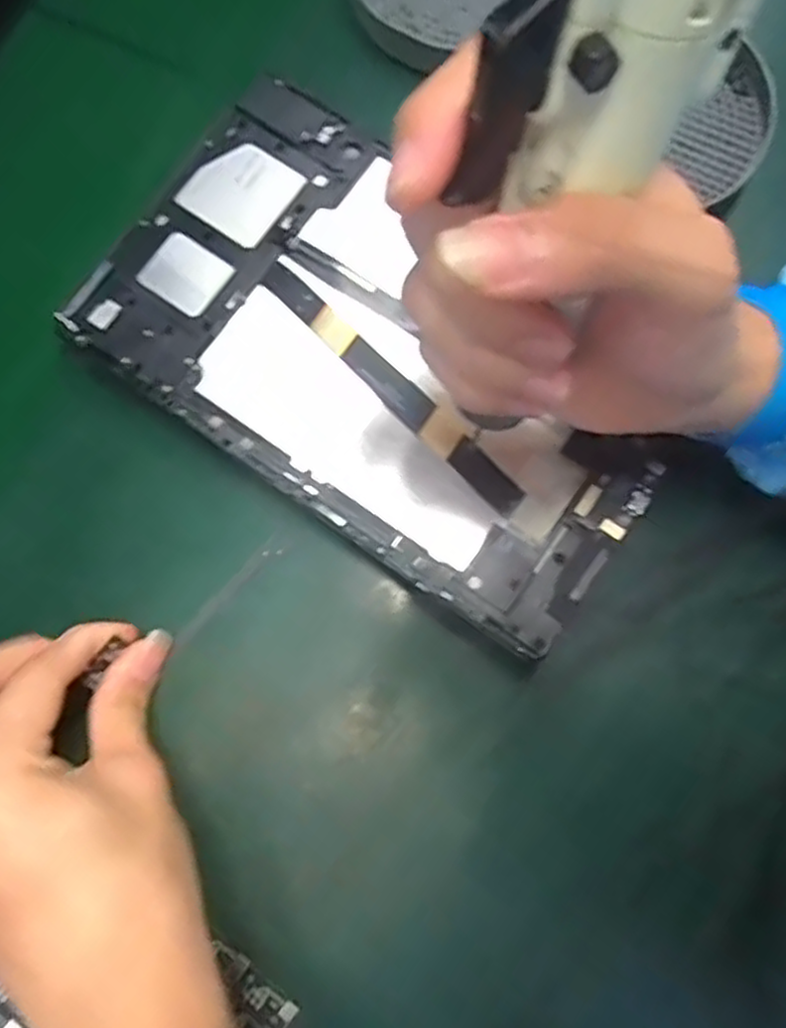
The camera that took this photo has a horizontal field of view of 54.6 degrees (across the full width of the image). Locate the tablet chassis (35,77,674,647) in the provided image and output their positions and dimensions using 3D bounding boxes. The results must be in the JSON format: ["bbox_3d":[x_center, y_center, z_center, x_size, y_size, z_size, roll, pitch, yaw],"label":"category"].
[{"bbox_3d":[-0.004,-0.066,0.314,0.239,0.011,0.140,36,80,8],"label":"tablet chassis"}]

